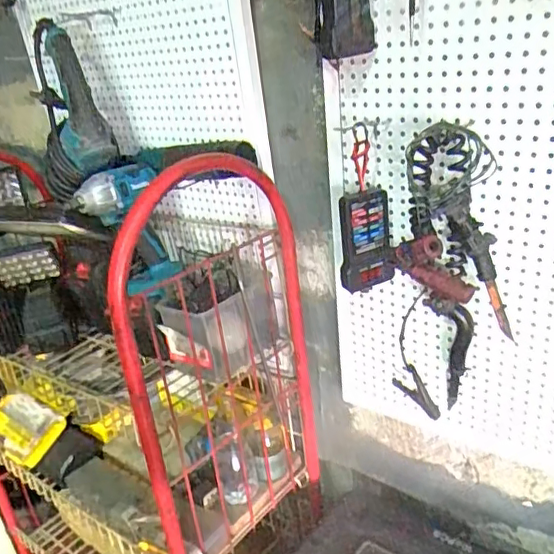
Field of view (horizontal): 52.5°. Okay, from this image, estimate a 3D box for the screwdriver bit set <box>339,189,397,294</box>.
[{"bbox_3d":[0.109,-0.045,0.689,0.062,0.118,0.031,-11,25,-8],"label":"screwdriver bit set"}]

